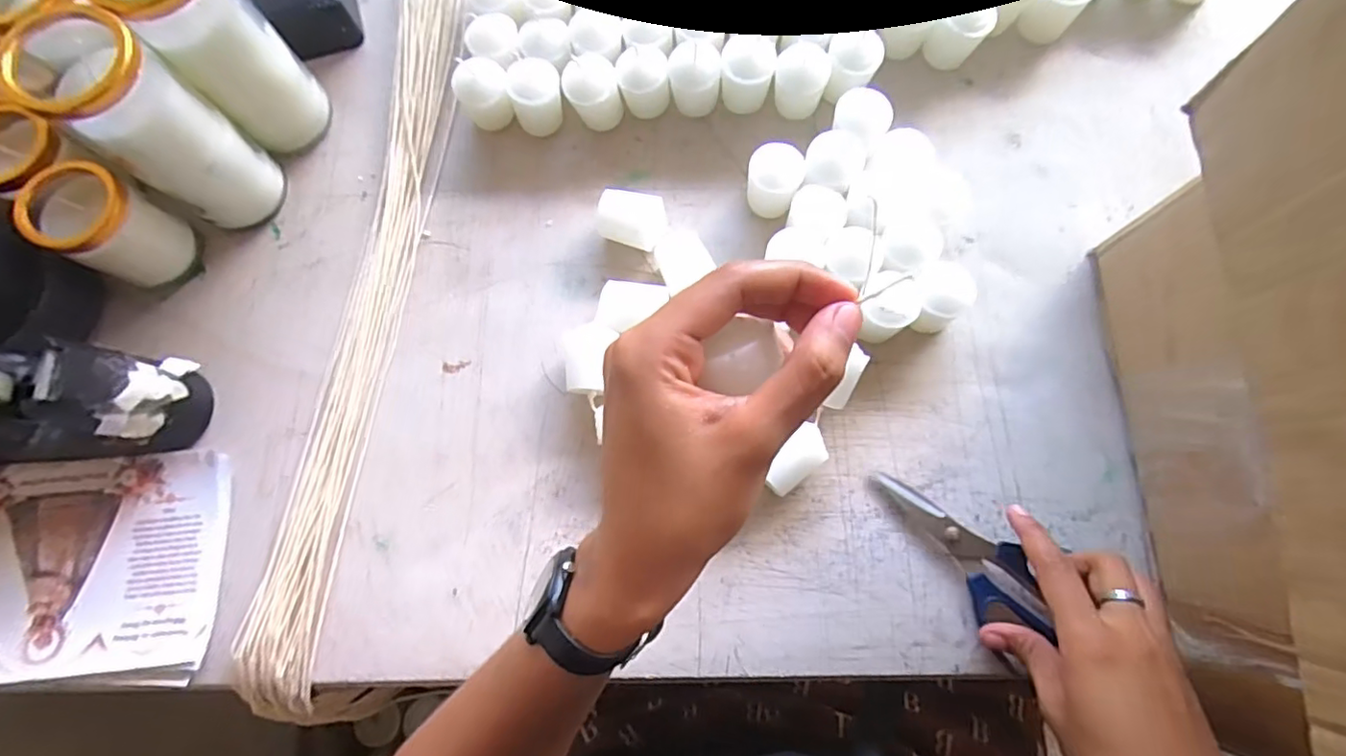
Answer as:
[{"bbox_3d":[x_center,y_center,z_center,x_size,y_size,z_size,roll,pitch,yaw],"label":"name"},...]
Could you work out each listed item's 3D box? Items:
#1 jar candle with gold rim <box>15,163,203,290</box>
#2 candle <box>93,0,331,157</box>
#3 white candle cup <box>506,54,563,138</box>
[{"bbox_3d":[-0.380,-0.100,0.412,0.058,0.080,0.057,22,78,7],"label":"jar candle with gold rim"},{"bbox_3d":[-0.302,-0.221,0.401,0.060,0.148,0.063,38,80,10],"label":"candle"},{"bbox_3d":[-0.102,-0.211,0.454,0.037,0.043,0.040,-19,76,-3],"label":"white candle cup"}]

